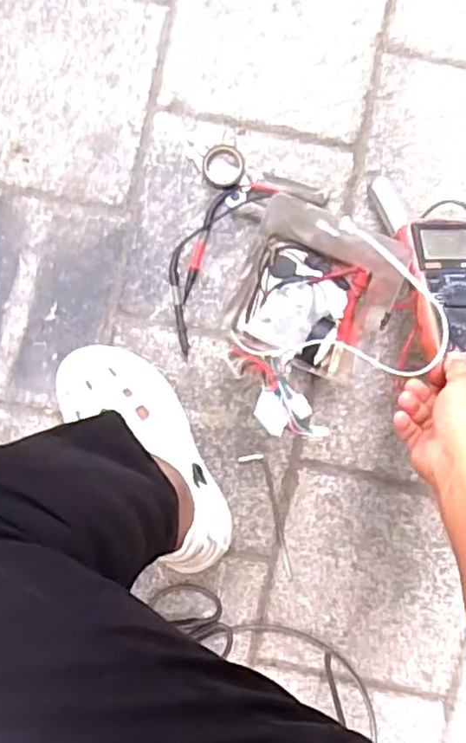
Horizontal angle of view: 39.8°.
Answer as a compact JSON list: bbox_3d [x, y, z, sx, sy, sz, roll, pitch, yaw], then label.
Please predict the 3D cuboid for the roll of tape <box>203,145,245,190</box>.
[{"bbox_3d":[-0.011,-0.243,0.768,0.050,0.016,0.050,0,92,1],"label":"roll of tape"}]

